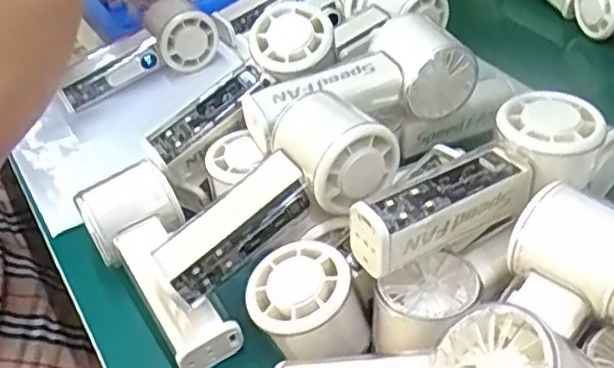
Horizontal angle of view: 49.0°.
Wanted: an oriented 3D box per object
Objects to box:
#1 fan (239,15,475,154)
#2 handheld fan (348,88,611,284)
[{"bbox_3d":[0.032,-0.068,0.451,0.152,0.051,0.056,-18,43,-12],"label":"fan"},{"bbox_3d":[0.092,-0.001,0.369,0.155,0.053,0.053,-30,45,-5],"label":"handheld fan"}]

